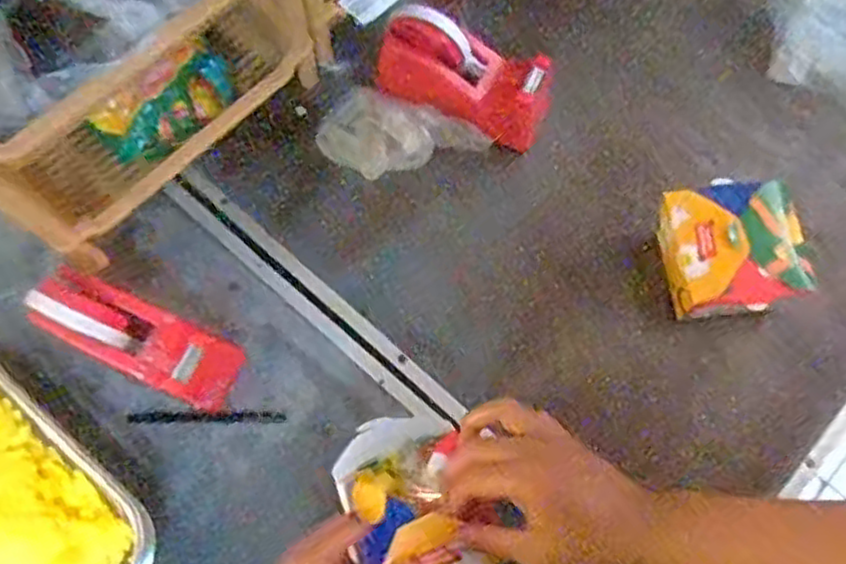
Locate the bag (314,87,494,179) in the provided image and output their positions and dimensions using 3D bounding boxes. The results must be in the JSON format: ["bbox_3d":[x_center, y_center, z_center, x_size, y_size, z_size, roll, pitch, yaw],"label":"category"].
[{"bbox_3d":[-0.025,-0.132,0.688,0.150,0.030,0.077,23,74,9],"label":"bag"}]

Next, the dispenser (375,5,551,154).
[{"bbox_3d":[0.038,-0.188,0.677,0.161,0.068,0.077,25,74,-4],"label":"dispenser"}]

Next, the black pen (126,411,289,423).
[{"bbox_3d":[-0.186,0.115,0.633,0.130,0.011,0.009,-1,72,1],"label":"black pen"}]

